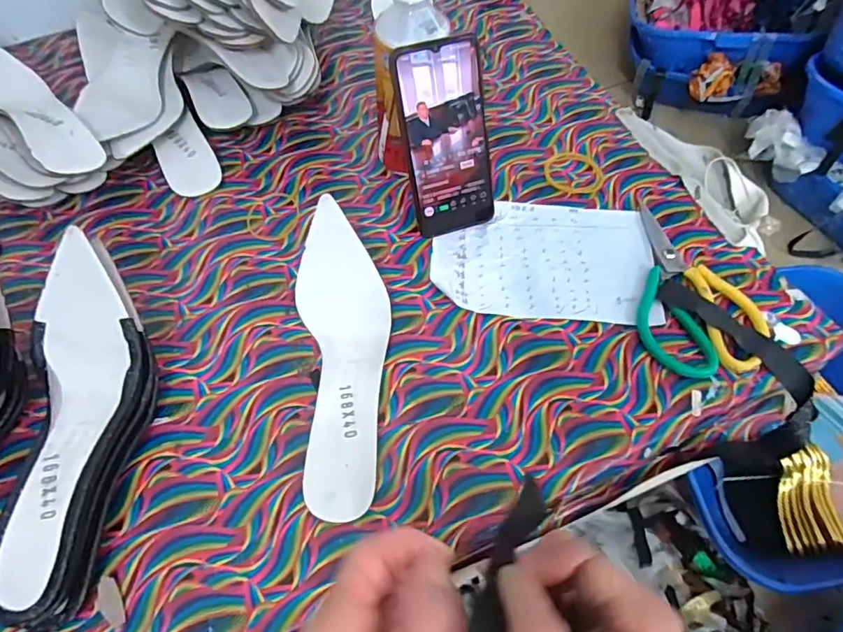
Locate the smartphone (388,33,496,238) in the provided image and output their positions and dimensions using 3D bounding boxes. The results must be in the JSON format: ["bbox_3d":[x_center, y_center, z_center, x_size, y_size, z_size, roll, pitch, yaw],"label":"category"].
[{"bbox_3d":[0.022,-0.150,0.464,0.075,0.159,0.004,-17,31,-8],"label":"smartphone"}]

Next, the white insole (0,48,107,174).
[{"bbox_3d":[-0.382,-0.204,0.494,0.254,0.039,0.068,40,67,20],"label":"white insole"}]

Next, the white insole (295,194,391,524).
[{"bbox_3d":[-0.060,0.026,0.416,0.072,0.056,0.239,-7,60,-5],"label":"white insole"}]

